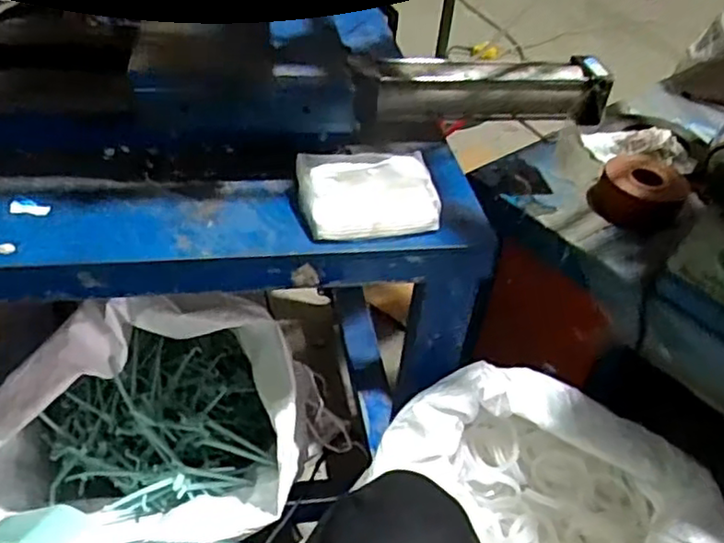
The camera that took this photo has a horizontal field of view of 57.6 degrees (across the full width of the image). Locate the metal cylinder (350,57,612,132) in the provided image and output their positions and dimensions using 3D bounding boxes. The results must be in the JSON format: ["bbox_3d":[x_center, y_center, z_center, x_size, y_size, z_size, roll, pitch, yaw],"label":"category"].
[{"bbox_3d":[0.127,-0.192,0.730,0.287,0.073,0.067,-1,42,-9],"label":"metal cylinder"}]

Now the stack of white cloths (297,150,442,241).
[{"bbox_3d":[0.007,-0.077,0.613,0.125,0.051,0.078,-6,43,-14],"label":"stack of white cloths"}]

